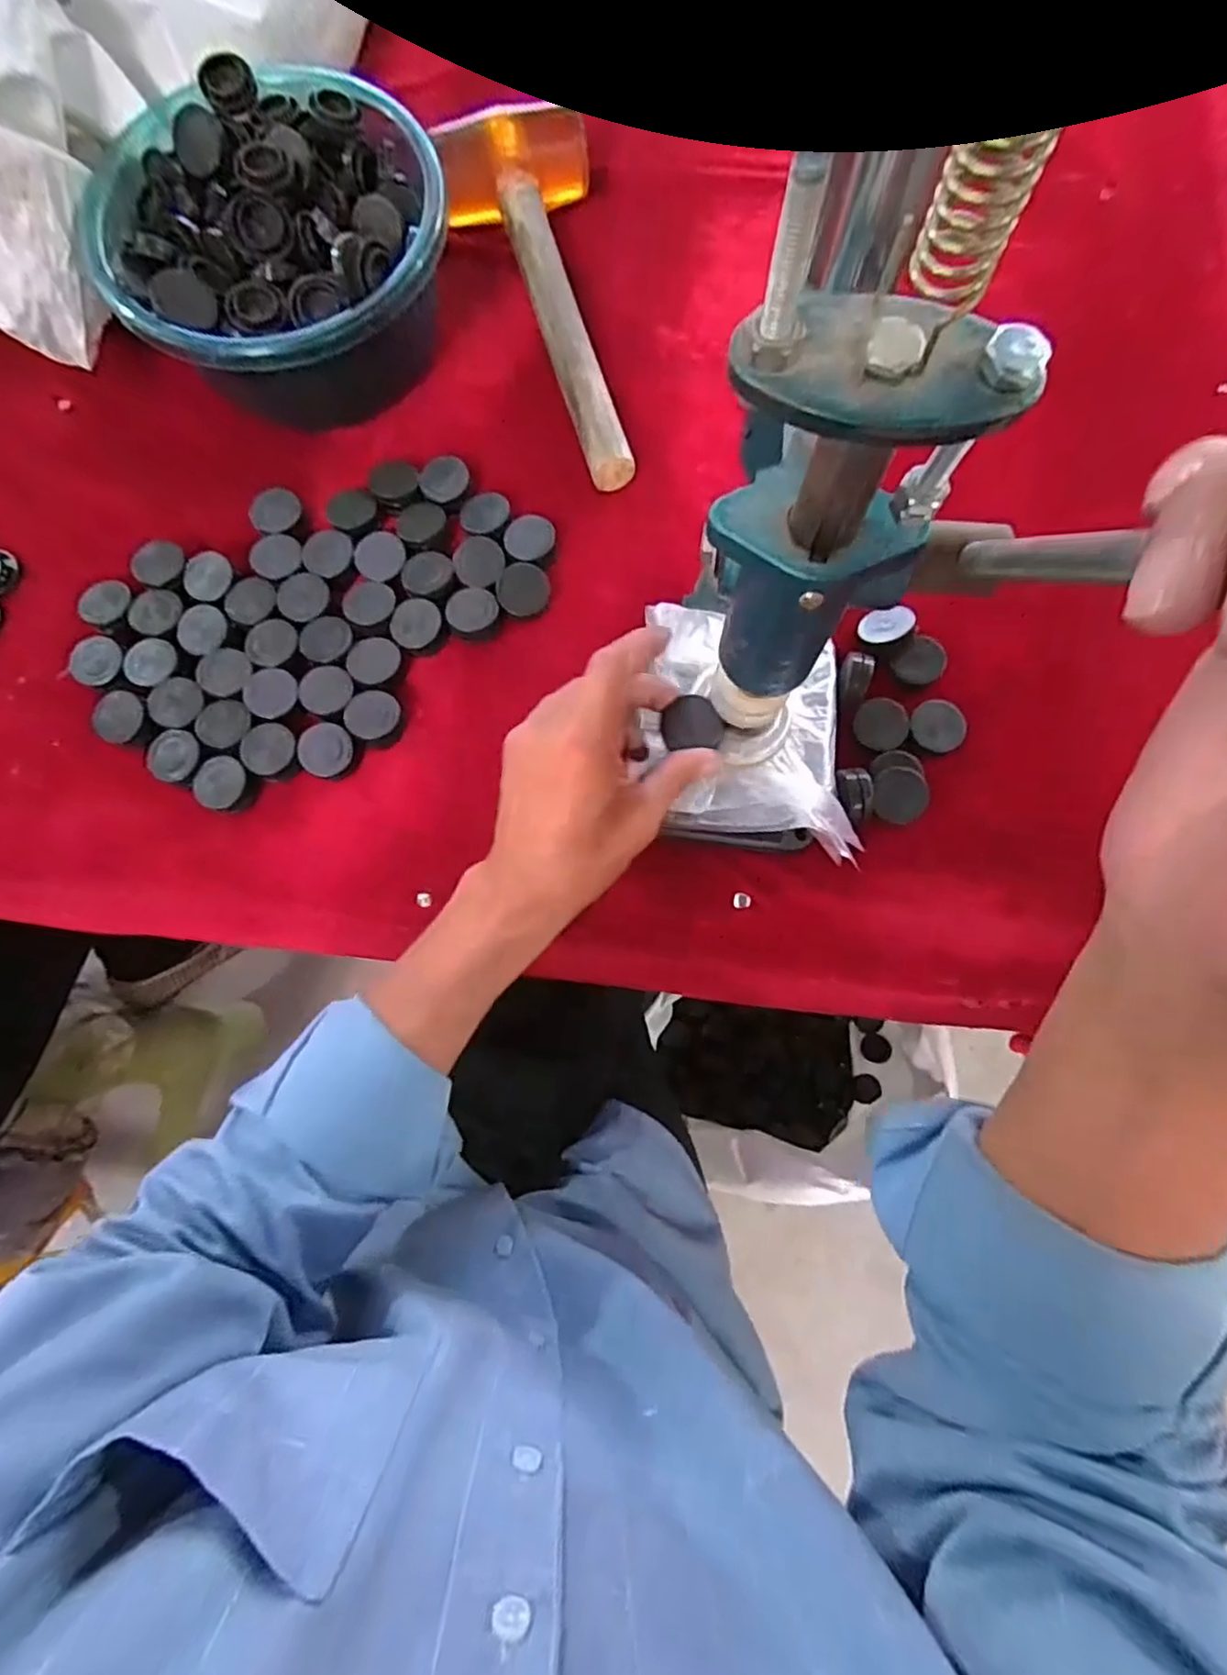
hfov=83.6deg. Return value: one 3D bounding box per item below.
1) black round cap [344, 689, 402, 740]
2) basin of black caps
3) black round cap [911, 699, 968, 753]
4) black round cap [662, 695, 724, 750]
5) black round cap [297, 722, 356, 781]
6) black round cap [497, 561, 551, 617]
[{"bbox_3d":[-0.147,-0.075,0.419,0.031,0.014,0.028,-40,79,-7],"label":"black round cap"},{"bbox_3d":[-0.207,-0.359,0.440,0.205,0.086,0.208,0,77,1],"label":"basin of black caps"},{"bbox_3d":[0.194,-0.068,0.408,0.031,0.004,0.034,0,77,1],"label":"black round cap"},{"bbox_3d":[0.041,-0.062,0.368,0.033,0.011,0.026,-2,93,-10],"label":"black round cap"},{"bbox_3d":[-0.172,-0.052,0.412,0.030,0.009,0.031,0,77,1],"label":"black round cap"},{"bbox_3d":[-0.057,-0.157,0.435,0.032,0.015,0.029,-24,78,-4],"label":"black round cap"}]

